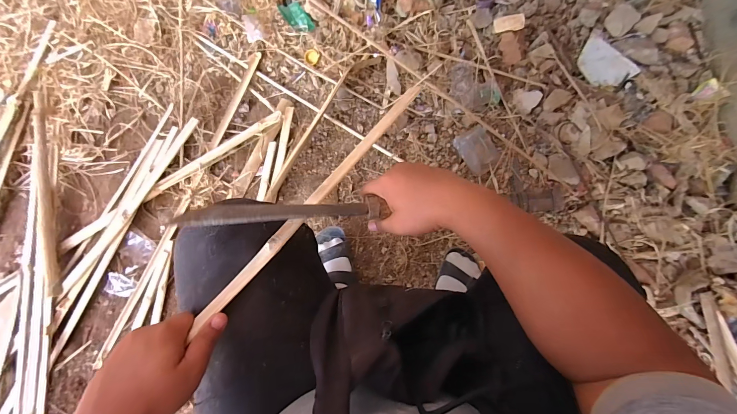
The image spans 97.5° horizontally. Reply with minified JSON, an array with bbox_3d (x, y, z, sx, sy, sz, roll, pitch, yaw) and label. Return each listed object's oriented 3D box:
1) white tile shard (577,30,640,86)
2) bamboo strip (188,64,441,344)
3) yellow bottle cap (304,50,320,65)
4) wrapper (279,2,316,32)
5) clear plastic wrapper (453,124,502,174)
[{"bbox_3d":[0.664,-0.415,0.921,0.113,0.012,0.165,-35,75,7],"label":"white tile shard"},{"bbox_3d":[-0.053,-0.025,0.407,0.021,0.013,0.424,39,76,8],"label":"bamboo strip"},{"bbox_3d":[-0.159,-0.423,0.909,0.044,0.011,0.040,33,105,4],"label":"yellow bottle cap"},{"bbox_3d":[-0.202,-0.537,0.915,0.057,0.009,0.115,-35,80,-7],"label":"wrapper"},{"bbox_3d":[0.291,-0.153,0.848,0.093,0.039,0.116,-27,79,-5],"label":"clear plastic wrapper"}]

